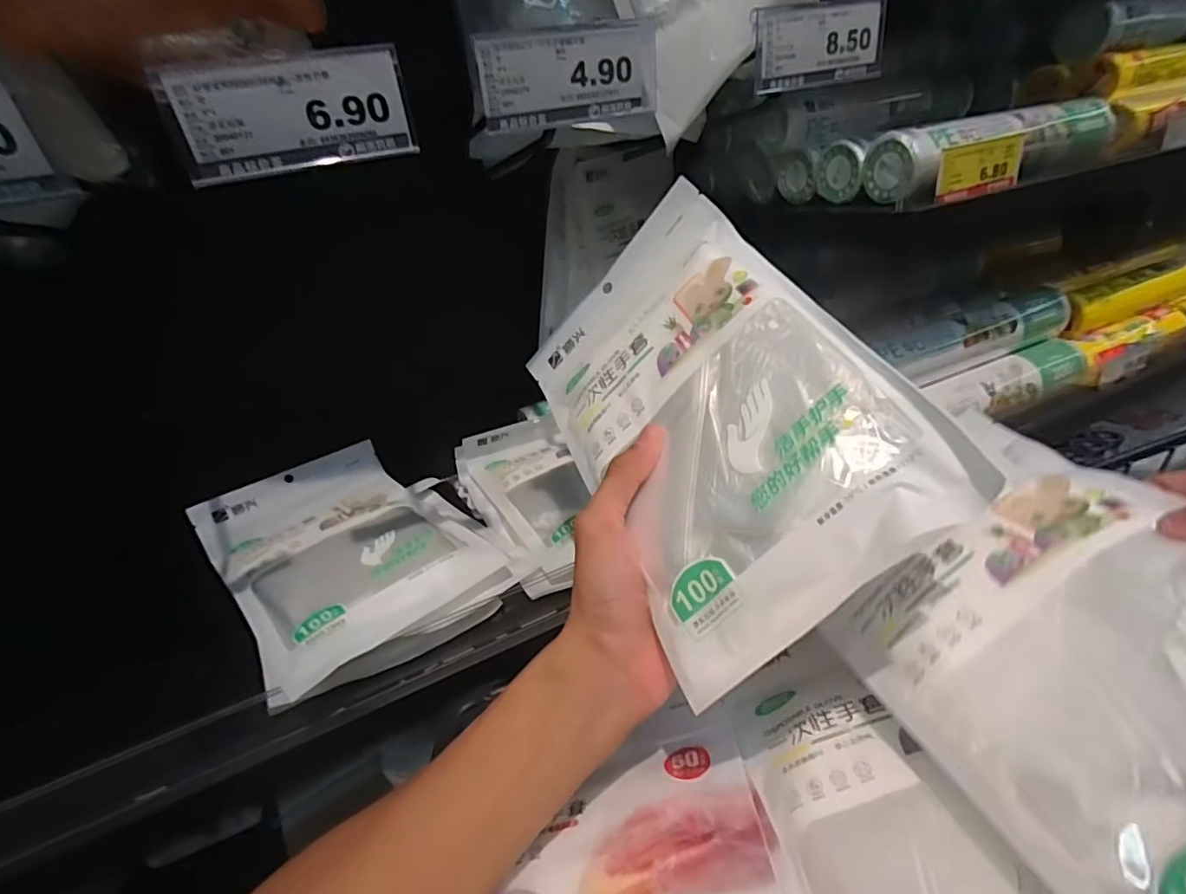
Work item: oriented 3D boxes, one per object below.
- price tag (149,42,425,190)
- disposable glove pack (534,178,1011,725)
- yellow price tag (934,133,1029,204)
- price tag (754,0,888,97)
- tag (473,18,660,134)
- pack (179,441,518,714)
[{"bbox_3d":[-0.132,-0.148,0.256,0.098,0.044,0.005,-20,37,-18],"label":"price tag"},{"bbox_3d":[0.053,-0.027,0.312,0.016,0.157,0.260,25,27,-42],"label":"disposable glove pack"},{"bbox_3d":[0.308,-0.221,0.457,0.093,0.040,0.005,-18,29,-17],"label":"yellow price tag"},{"bbox_3d":[0.142,-0.249,0.357,0.098,0.044,0.008,-16,27,-17],"label":"price tag"},{"bbox_3d":[-0.012,-0.196,0.304,0.102,0.043,0.010,-17,28,-20],"label":"tag"},{"bbox_3d":[-0.205,0.075,0.463,0.163,0.047,0.232,-28,32,-36],"label":"pack"}]

